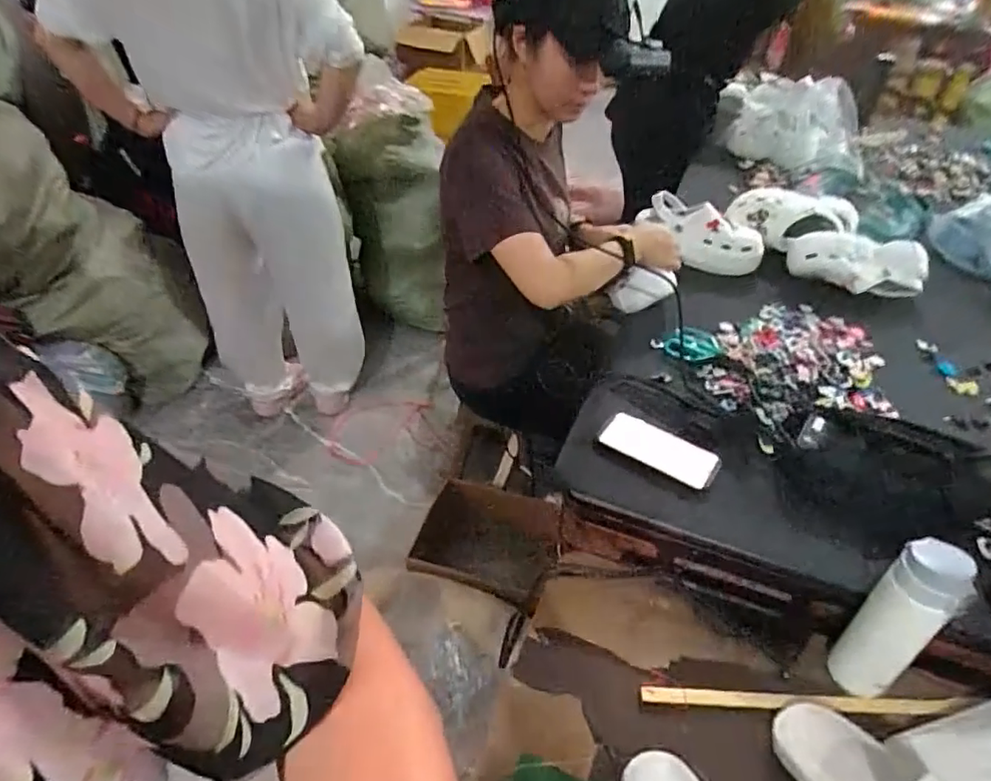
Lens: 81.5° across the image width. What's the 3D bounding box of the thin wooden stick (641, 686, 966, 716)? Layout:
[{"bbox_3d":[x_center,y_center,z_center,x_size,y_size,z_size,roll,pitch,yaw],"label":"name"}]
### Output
[{"bbox_3d":[0.355,0.362,0.671,0.365,0.015,0.022,2,43,0],"label":"thin wooden stick"}]

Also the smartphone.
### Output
[{"bbox_3d":[0.234,0.082,0.815,0.159,0.010,0.065,26,60,20],"label":"smartphone"}]

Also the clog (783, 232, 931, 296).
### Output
[{"bbox_3d":[0.692,-0.246,1.103,0.236,0.090,0.084,14,45,13],"label":"clog"}]

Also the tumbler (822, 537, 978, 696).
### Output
[{"bbox_3d":[0.441,0.255,0.634,0.074,0.217,0.071,35,52,30],"label":"tumbler"}]

